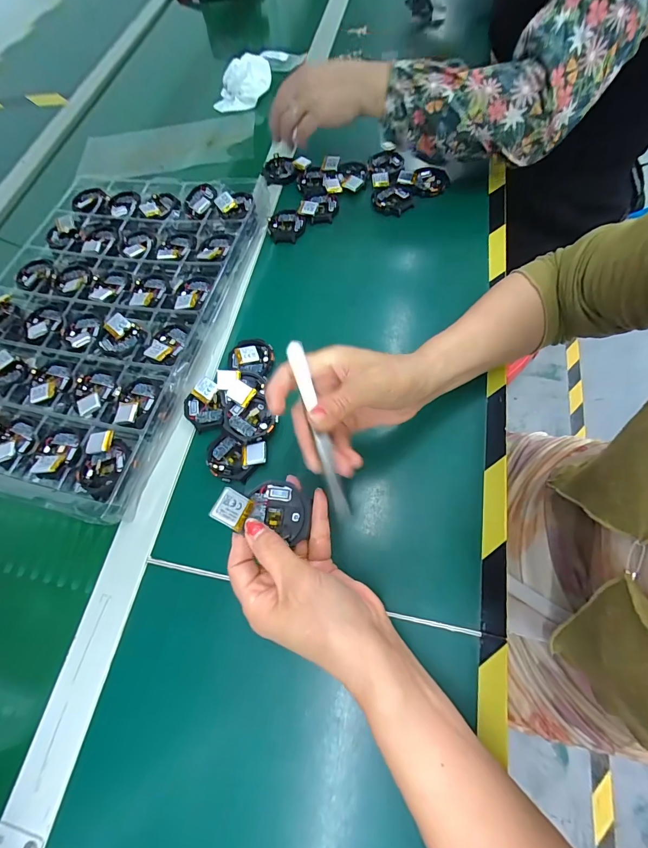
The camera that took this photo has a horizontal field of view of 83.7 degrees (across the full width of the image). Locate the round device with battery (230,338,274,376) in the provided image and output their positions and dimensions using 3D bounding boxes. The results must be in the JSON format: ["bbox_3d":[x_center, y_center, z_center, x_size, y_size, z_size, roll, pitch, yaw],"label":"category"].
[{"bbox_3d":[-0.078,-0.074,0.392,0.049,0.012,0.039,8,67,11],"label":"round device with battery"}]

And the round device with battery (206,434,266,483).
[{"bbox_3d":[-0.085,0.033,0.343,0.057,0.016,0.041,14,68,13],"label":"round device with battery"}]

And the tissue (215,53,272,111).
[{"bbox_3d":[-0.134,-0.547,0.579,0.100,0.051,0.064,-9,65,3],"label":"tissue"}]

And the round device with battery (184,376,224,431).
[{"bbox_3d":[-0.122,-0.019,0.368,0.041,0.015,0.052,-33,66,-8],"label":"round device with battery"}]

